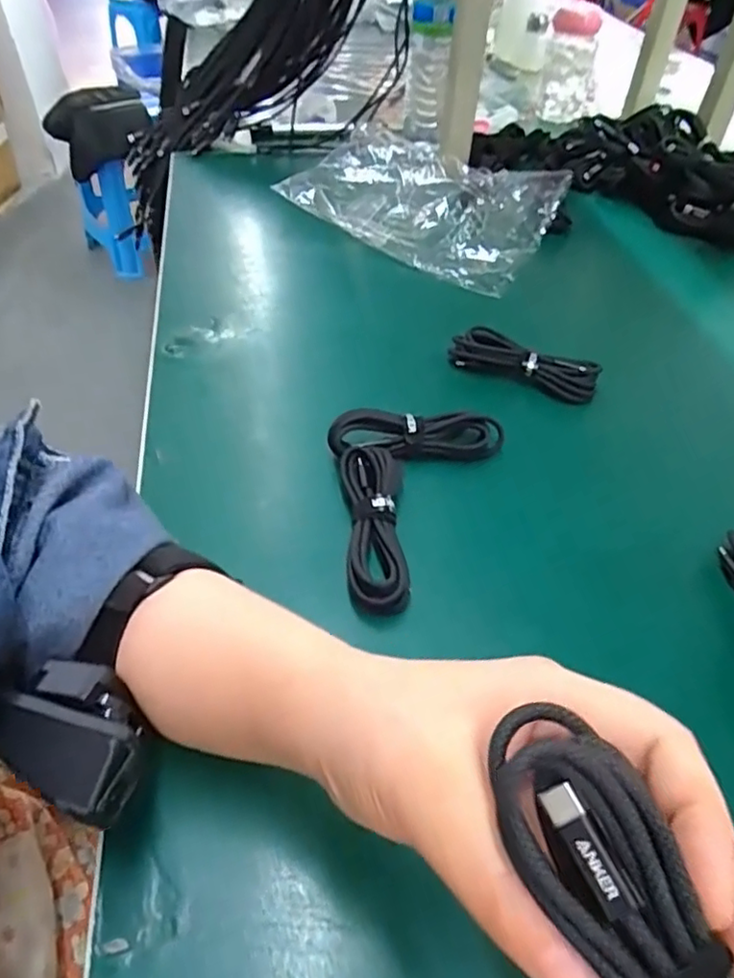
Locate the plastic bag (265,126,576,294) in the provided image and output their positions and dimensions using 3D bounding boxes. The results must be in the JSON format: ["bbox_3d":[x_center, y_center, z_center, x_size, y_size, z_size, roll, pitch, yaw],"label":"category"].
[{"bbox_3d":[0.057,-0.309,0.643,0.267,0.042,0.170,29,53,22],"label":"plastic bag"}]

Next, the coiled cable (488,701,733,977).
[{"bbox_3d":[0.063,0.100,0.120,0.027,0.016,0.112,-22,66,-21],"label":"coiled cable"}]

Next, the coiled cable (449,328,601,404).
[{"bbox_3d":[0.123,-0.098,0.477,0.112,0.031,0.027,16,49,12],"label":"coiled cable"}]

